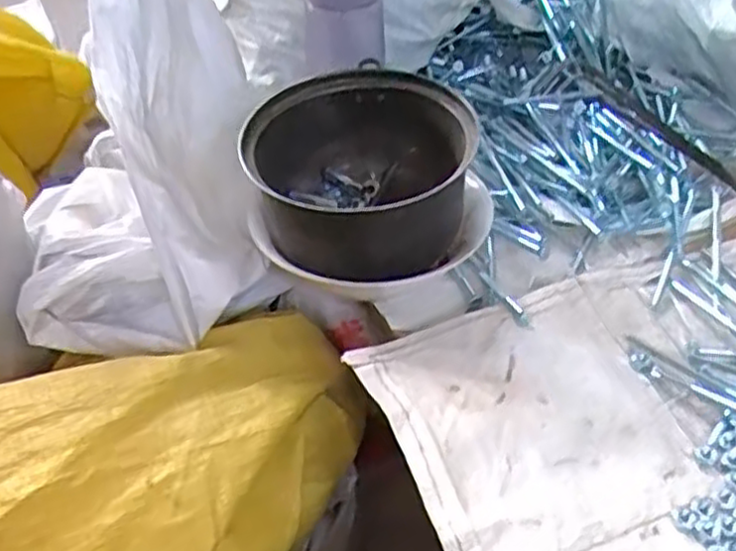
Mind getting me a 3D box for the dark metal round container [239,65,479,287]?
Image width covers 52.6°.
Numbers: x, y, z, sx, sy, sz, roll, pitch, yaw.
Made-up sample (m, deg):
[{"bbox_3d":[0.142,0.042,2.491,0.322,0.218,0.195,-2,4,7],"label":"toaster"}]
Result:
[{"bbox_3d":[-0.002,-0.066,0.593,0.176,0.125,0.169,-2,42,1],"label":"dark metal round container"}]

